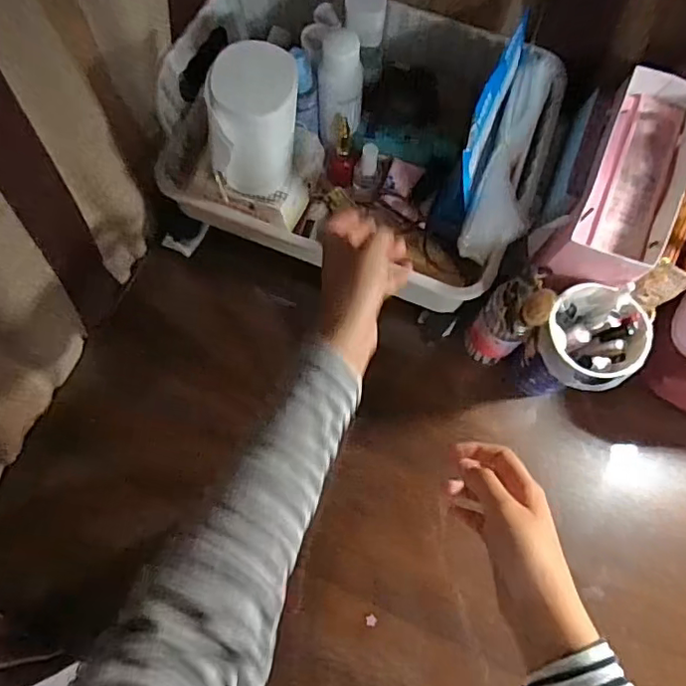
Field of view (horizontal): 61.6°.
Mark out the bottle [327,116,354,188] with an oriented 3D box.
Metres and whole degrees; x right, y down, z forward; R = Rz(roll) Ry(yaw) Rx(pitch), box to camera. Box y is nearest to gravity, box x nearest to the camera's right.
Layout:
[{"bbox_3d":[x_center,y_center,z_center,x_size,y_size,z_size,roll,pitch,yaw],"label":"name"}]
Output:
[{"bbox_3d":[-0.002,-0.211,0.640,0.029,0.086,0.033,5,50,0],"label":"bottle"}]

